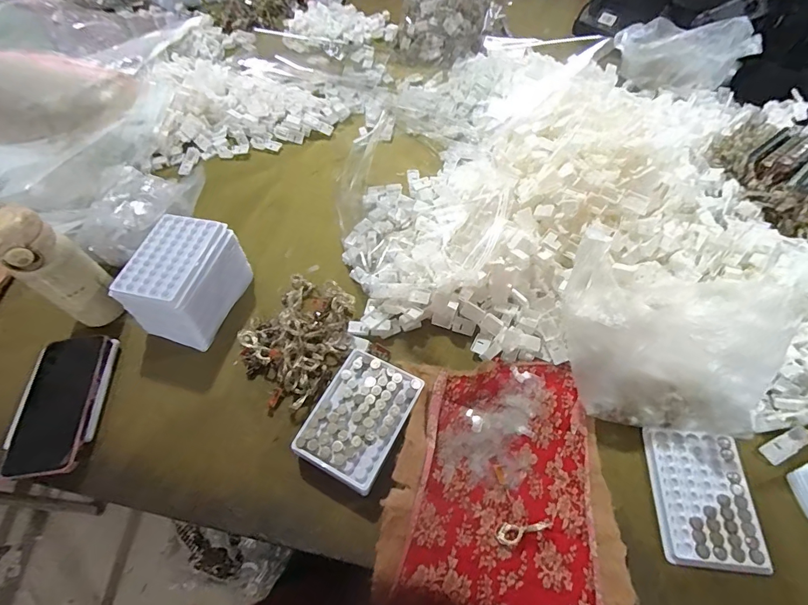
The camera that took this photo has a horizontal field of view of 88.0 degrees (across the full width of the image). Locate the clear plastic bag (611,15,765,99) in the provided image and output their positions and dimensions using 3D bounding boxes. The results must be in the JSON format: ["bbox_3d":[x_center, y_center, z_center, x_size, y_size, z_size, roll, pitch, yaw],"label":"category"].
[{"bbox_3d":[0.471,-0.430,0.717,0.209,0.106,0.124,35,66,21],"label":"clear plastic bag"}]

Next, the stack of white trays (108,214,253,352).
[{"bbox_3d":[-0.282,-0.025,0.543,0.100,0.098,0.139,12,60,10],"label":"stack of white trays"}]

